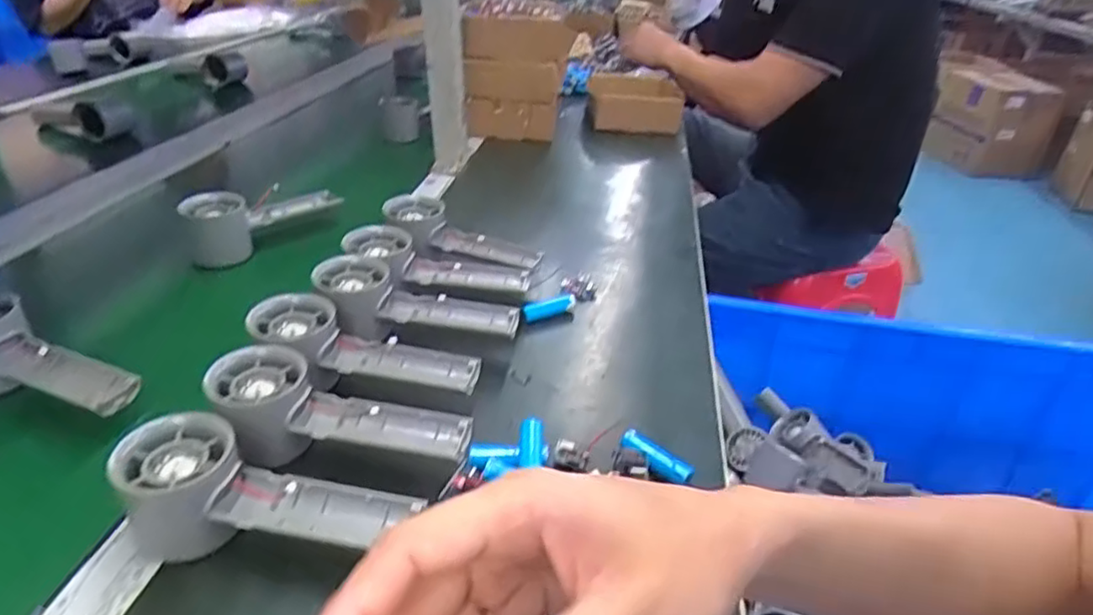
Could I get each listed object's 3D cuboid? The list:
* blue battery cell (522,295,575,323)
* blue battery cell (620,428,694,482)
[{"bbox_3d":[-0.001,0.001,0.572,0.057,0.014,0.020,-16,37,-31],"label":"blue battery cell"},{"bbox_3d":[0.069,0.098,0.423,0.051,0.011,0.013,29,39,35],"label":"blue battery cell"}]

